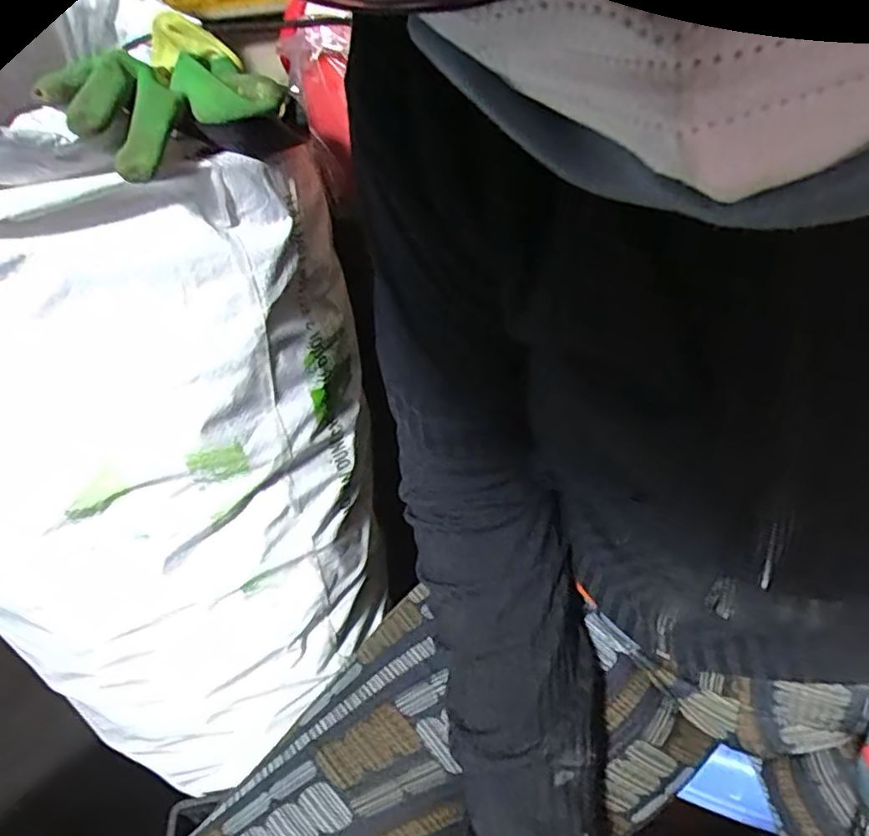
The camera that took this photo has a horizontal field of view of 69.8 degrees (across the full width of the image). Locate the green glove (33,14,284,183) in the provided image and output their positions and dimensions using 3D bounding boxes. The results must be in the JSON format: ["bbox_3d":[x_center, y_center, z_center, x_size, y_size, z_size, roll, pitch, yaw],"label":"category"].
[{"bbox_3d":[-0.168,-0.214,0.404,0.128,0.060,0.184,-13,35,-8],"label":"green glove"}]

